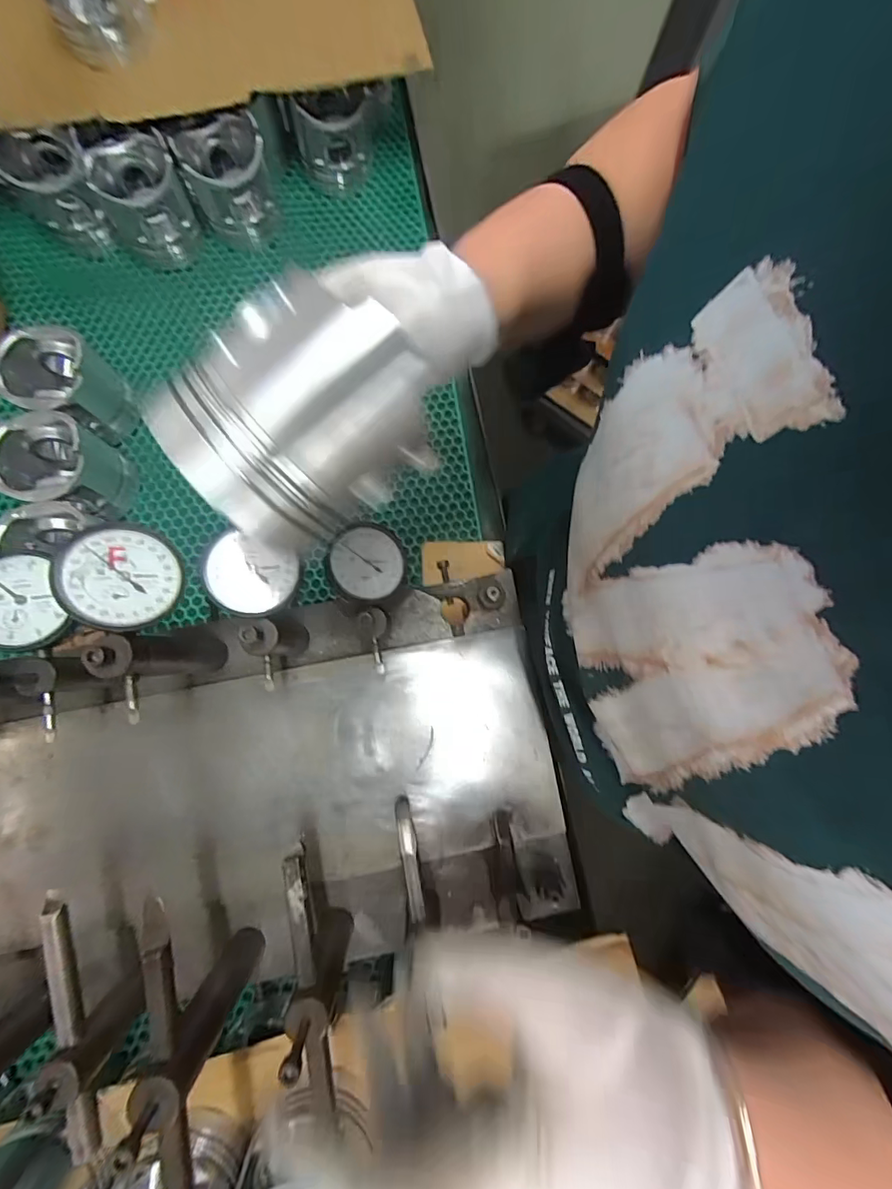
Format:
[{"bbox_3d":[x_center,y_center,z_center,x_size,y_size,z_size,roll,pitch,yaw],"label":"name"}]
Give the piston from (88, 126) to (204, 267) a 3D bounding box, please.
[{"bbox_3d":[-0.316,-0.414,0.477,0.089,0.088,0.082,-27,83,-7],"label":"piston"}]

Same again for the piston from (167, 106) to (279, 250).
[{"bbox_3d":[-0.234,-0.449,0.492,0.087,0.080,0.087,-19,83,-7],"label":"piston"}]

